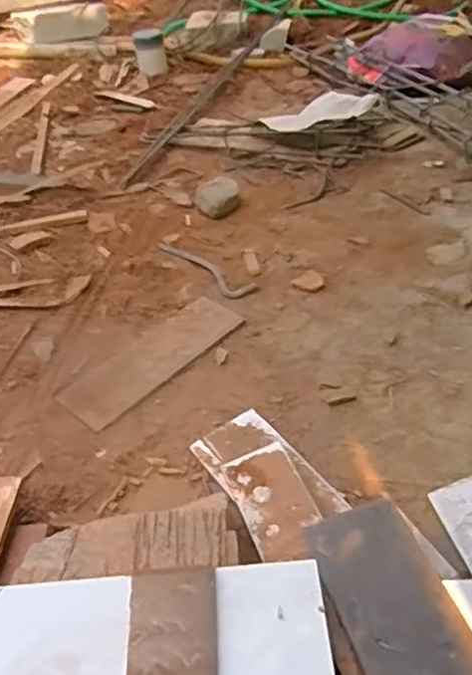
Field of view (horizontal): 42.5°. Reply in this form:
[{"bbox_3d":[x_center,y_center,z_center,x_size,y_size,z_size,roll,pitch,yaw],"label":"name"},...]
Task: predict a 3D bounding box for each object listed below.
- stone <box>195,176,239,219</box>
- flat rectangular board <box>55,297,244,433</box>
[{"bbox_3d":[-0.038,-0.288,1.247,0.086,0.050,0.114,-5,42,0],"label":"stone"},{"bbox_3d":[-0.119,0.028,0.905,0.096,0.014,0.295,28,52,31],"label":"flat rectangular board"}]

